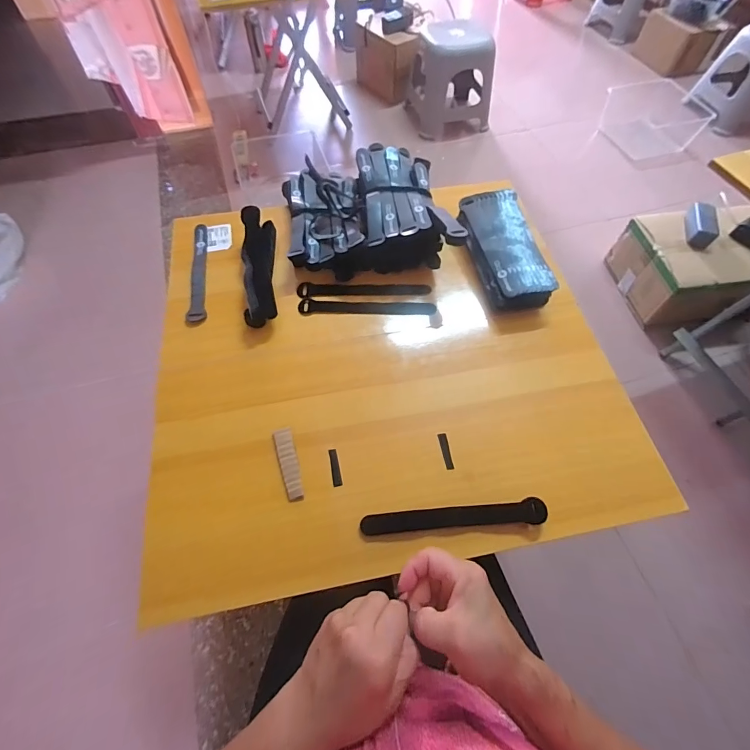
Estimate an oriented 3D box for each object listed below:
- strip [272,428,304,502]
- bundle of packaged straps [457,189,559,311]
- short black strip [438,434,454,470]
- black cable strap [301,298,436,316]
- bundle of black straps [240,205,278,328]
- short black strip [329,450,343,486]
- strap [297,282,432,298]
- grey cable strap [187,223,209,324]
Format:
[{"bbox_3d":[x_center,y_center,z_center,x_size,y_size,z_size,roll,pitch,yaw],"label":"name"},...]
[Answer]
[{"bbox_3d":[-0.100,0.103,0.458,0.023,0.005,0.087,-16,62,-10],"label":"strip"},{"bbox_3d":[0.198,-0.185,0.589,0.086,0.047,0.209,-12,61,-7],"label":"bundle of packaged straps"},{"bbox_3d":[0.086,0.092,0.475,0.010,0.004,0.043,-9,61,-6],"label":"short black strip"},{"bbox_3d":[-0.010,-0.100,0.581,0.198,0.011,0.025,-3,61,-2],"label":"black cable strap"},{"bbox_3d":[-0.174,-0.160,0.586,0.049,0.055,0.201,-6,61,-4],"label":"bundle of black straps"},{"bbox_3d":[-0.047,0.109,0.464,0.010,0.004,0.044,-11,61,-7],"label":"short black strip"},{"bbox_3d":[-0.017,-0.127,0.586,0.194,0.006,0.024,-2,71,1],"label":"strap"},{"bbox_3d":[-0.269,-0.159,0.605,0.023,0.010,0.202,-7,61,-5],"label":"grey cable strap"}]

